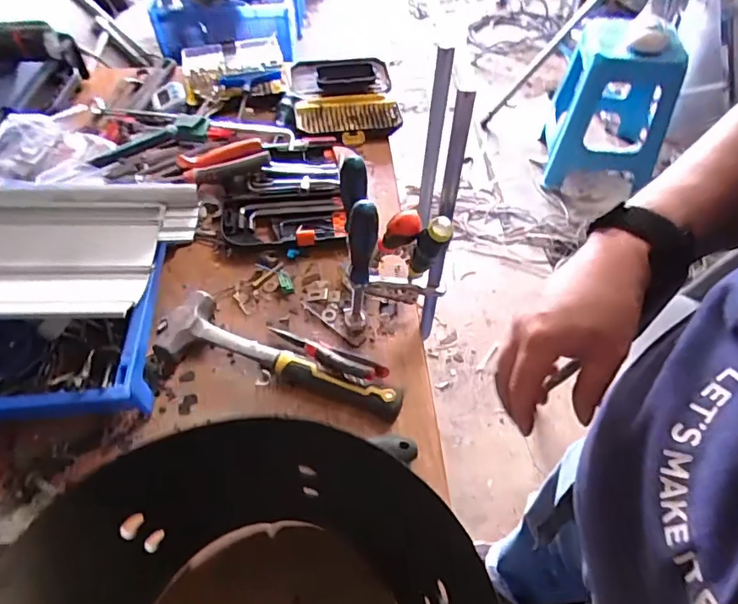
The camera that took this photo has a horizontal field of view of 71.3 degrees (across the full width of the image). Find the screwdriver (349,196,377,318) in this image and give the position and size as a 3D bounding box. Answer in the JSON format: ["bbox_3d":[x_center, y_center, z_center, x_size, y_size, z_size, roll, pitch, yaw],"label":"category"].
[{"bbox_3d":[-0.006,-0.042,0.601,0.031,0.181,0.031,2,53,2],"label":"screwdriver"}]

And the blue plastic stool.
[{"bbox_3d":[0.787,-0.638,1.637,0.343,0.464,0.345,9,53,8],"label":"blue plastic stool"}]

